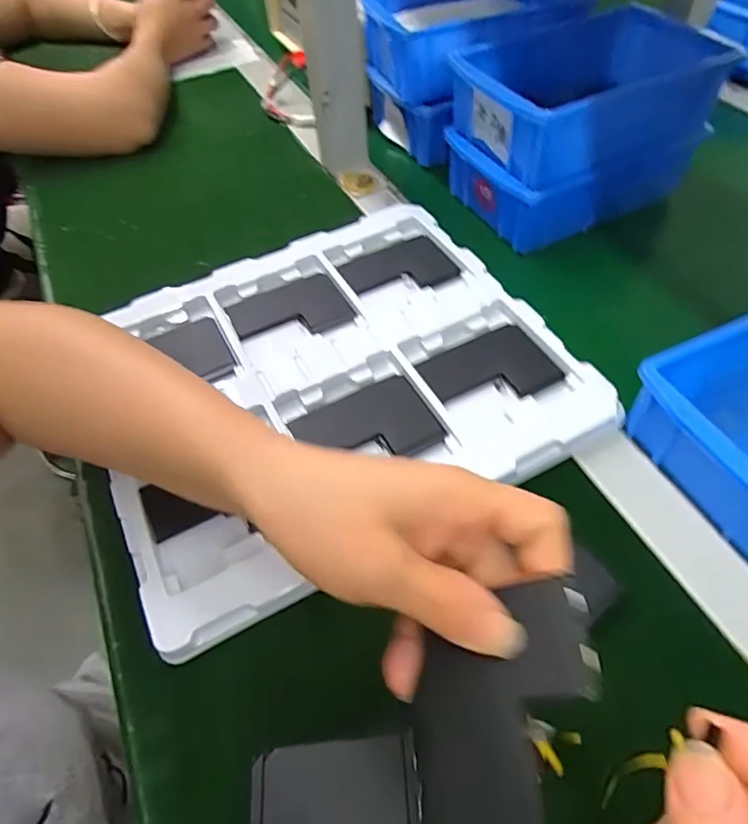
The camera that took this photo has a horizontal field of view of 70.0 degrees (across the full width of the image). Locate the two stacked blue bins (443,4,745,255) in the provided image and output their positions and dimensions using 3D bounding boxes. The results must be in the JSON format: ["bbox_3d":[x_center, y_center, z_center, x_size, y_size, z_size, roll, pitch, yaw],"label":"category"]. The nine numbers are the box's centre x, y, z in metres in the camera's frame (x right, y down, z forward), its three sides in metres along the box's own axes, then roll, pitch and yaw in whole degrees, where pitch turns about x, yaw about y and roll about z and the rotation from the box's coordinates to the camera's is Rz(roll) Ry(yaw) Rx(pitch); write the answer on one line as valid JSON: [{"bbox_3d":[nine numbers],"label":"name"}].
[{"bbox_3d":[0.171,-0.258,0.473,0.193,0.109,0.158,-28,58,-16],"label":"two stacked blue bins"}]

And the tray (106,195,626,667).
[{"bbox_3d":[-0.034,-0.029,0.393,0.314,0.021,0.277,-25,57,-14],"label":"tray"}]

